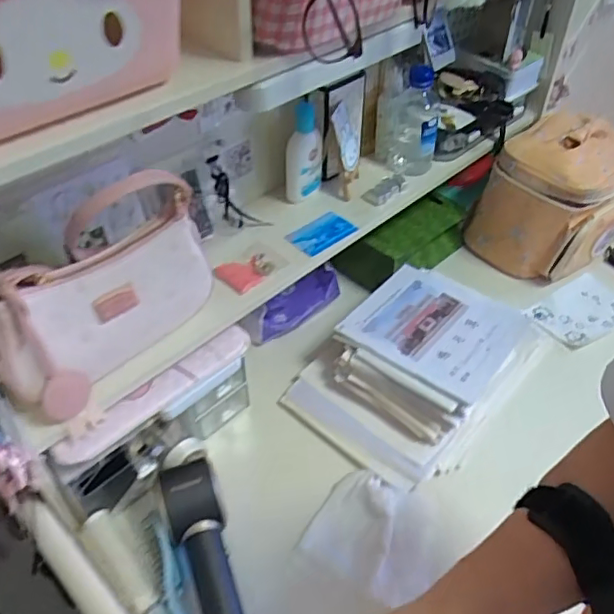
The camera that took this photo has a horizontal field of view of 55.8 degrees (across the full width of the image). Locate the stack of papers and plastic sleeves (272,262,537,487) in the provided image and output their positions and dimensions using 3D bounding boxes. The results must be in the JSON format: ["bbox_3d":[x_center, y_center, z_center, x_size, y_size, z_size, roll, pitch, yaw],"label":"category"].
[{"bbox_3d":[0.131,0.066,0.734,0.224,0.075,0.282,29,52,27],"label":"stack of papers and plastic sleeves"}]

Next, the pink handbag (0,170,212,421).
[{"bbox_3d":[-0.190,-0.024,0.547,0.068,0.164,0.222,31,52,28],"label":"pink handbag"}]

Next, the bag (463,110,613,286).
[{"bbox_3d":[0.388,-0.172,0.897,0.210,0.191,0.181,-31,52,-28],"label":"bag"}]

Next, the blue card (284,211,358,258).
[{"bbox_3d":[0.019,-0.095,0.747,0.060,0.007,0.085,33,53,29],"label":"blue card"}]

